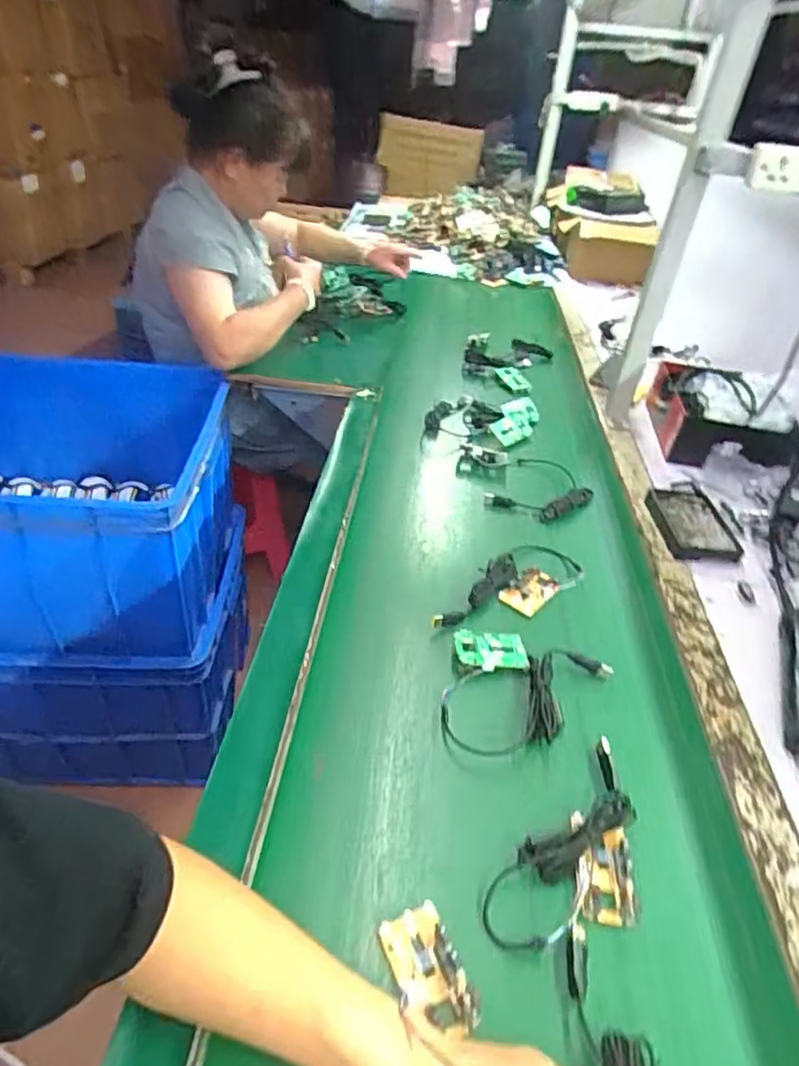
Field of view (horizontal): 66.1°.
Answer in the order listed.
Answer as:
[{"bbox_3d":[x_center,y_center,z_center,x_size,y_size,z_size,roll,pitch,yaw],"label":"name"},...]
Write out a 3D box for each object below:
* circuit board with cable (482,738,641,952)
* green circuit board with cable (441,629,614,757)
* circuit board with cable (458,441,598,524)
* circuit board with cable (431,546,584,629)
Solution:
[{"bbox_3d":[0.155,0.256,0.489,0.091,0.022,0.197,36,51,28],"label":"circuit board with cable"},{"bbox_3d":[0.120,0.161,0.613,0.157,0.017,0.160,19,45,13],"label":"green circuit board with cable"},{"bbox_3d":[0.189,-0.084,0.933,0.200,0.022,0.169,10,43,4],"label":"circuit board with cable"},{"bbox_3d":[0.139,0.067,0.736,0.093,0.019,0.237,34,50,27],"label":"circuit board with cable"}]

